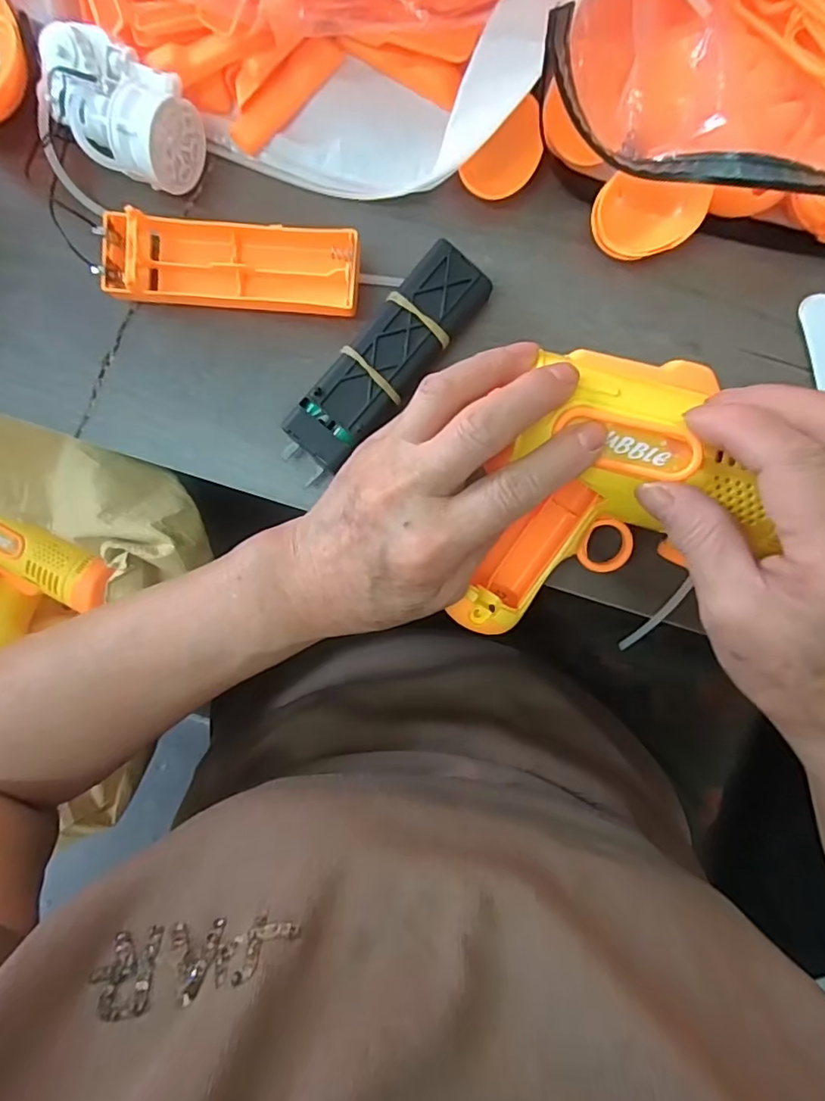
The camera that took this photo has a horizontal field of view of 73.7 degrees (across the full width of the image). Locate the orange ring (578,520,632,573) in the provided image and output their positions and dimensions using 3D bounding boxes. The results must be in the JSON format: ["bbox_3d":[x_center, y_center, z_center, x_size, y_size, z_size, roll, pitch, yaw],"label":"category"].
[{"bbox_3d":[0.085,-0.002,0.241,0.023,0.004,0.023,0,96,2],"label":"orange ring"}]

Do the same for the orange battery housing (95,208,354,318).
[{"bbox_3d":[-0.079,-0.127,0.245,0.110,0.025,0.036,4,96,2],"label":"orange battery housing"}]

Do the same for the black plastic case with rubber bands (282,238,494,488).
[{"bbox_3d":[-0.012,-0.083,0.249,0.032,0.025,0.114,40,96,-2],"label":"black plastic case with rubber bands"}]

